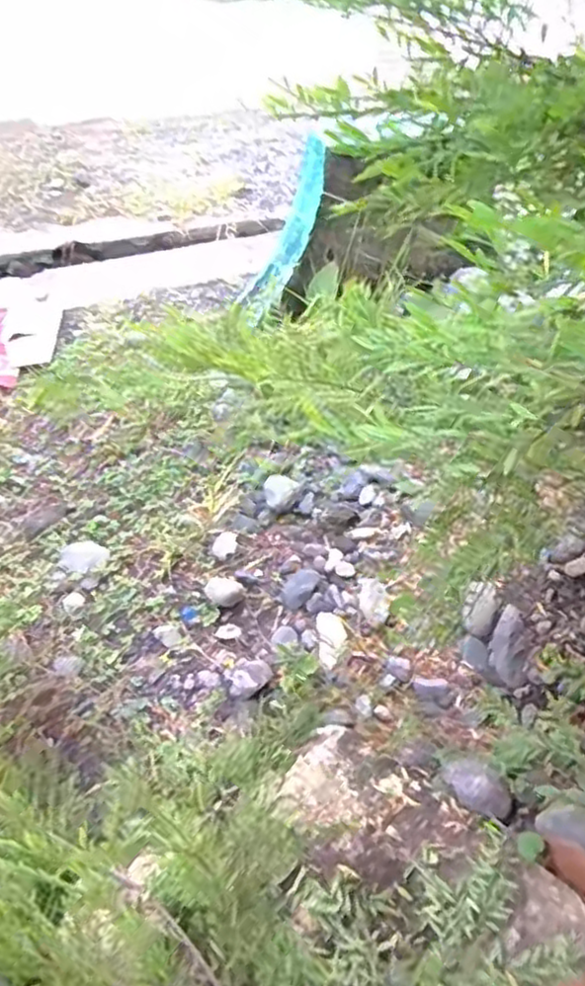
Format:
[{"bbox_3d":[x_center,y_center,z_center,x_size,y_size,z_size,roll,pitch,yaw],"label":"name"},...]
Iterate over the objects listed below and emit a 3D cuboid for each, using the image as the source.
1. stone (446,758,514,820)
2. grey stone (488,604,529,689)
[{"bbox_3d":[0.180,0.287,0.684,0.068,0.026,0.044,36,56,26],"label":"stone"},{"bbox_3d":[0.238,0.170,0.774,0.035,0.029,0.088,4,65,6],"label":"grey stone"}]

